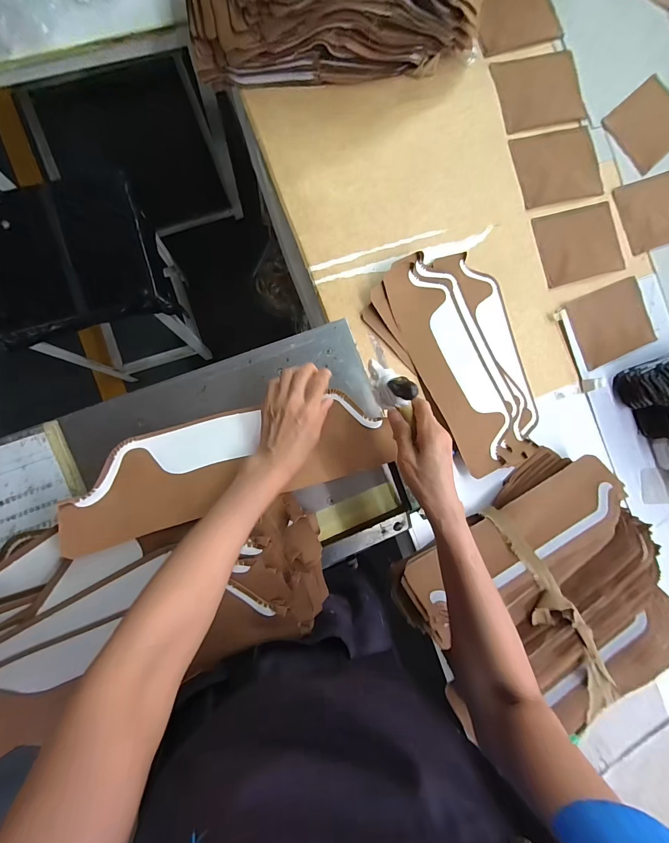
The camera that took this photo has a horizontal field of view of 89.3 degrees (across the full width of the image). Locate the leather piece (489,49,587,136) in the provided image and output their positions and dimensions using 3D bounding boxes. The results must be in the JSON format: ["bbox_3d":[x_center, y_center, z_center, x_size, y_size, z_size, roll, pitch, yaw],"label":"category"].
[{"bbox_3d":[0.418,-0.672,0.689,0.183,0.006,0.153,-14,87,-7],"label":"leather piece"}]

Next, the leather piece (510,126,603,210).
[{"bbox_3d":[0.451,-0.512,0.682,0.179,0.004,0.140,-17,89,-9],"label":"leather piece"}]

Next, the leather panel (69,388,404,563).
[{"bbox_3d":[-0.112,0.044,0.436,0.395,0.033,0.120,-13,77,-21],"label":"leather panel"}]

